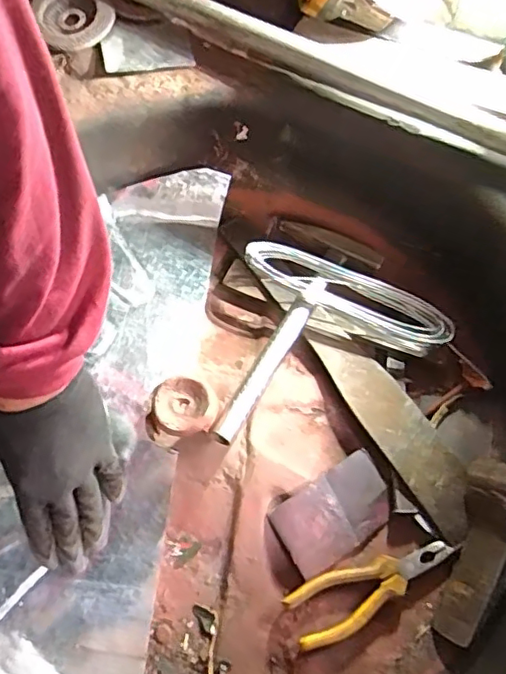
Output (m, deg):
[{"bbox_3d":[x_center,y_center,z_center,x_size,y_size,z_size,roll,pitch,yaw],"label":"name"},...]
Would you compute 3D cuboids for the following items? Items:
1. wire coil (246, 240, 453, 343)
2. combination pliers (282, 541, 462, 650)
[{"bbox_3d":[0.098,-0.045,0.603,0.220,0.028,0.048,22,69,10],"label":"wire coil"},{"bbox_3d":[0.106,0.218,0.511,0.156,0.011,0.047,-22,68,-8],"label":"combination pliers"}]

